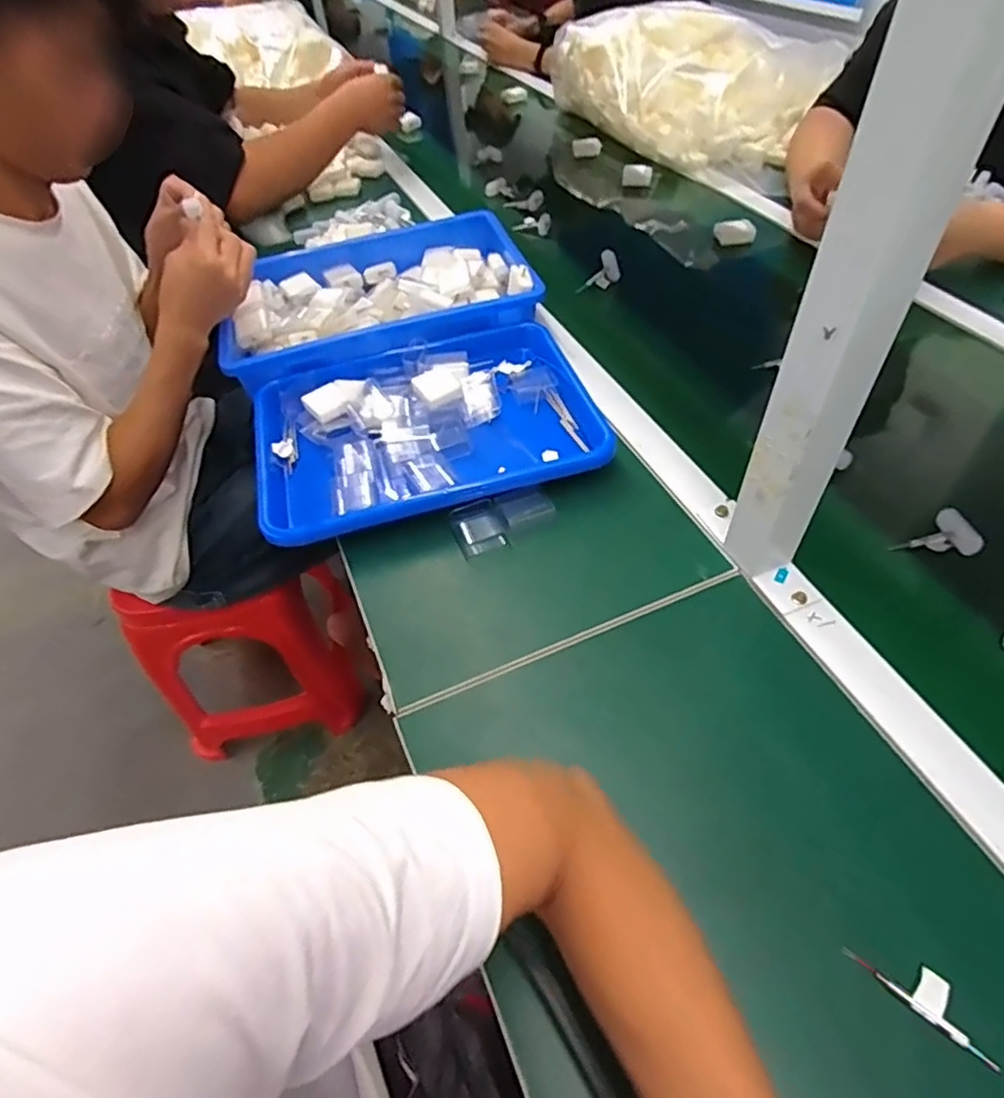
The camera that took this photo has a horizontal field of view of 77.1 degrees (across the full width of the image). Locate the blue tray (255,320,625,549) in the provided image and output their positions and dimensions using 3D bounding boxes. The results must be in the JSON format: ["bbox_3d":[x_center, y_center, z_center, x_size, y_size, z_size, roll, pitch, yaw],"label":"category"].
[{"bbox_3d":[-0.075,-0.126,0.607,0.322,0.053,0.246,-14,51,-8],"label":"blue tray"}]

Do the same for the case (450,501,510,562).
[{"bbox_3d":[-0.020,-0.018,0.540,0.039,0.009,0.052,-18,52,-10],"label":"case"}]

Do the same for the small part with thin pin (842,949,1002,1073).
[{"bbox_3d":[0.218,0.229,0.325,0.071,0.006,0.021,30,73,33],"label":"small part with thin pin"}]

